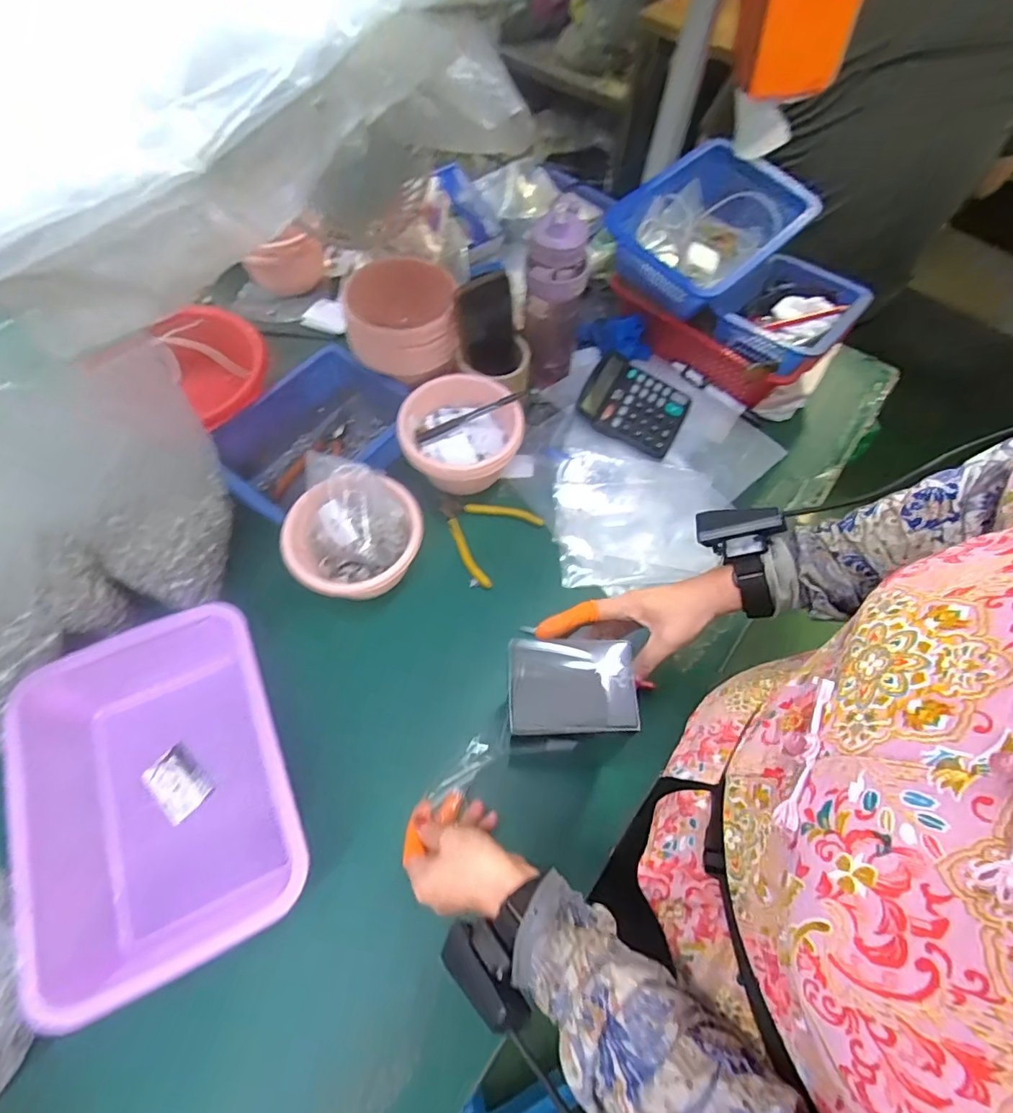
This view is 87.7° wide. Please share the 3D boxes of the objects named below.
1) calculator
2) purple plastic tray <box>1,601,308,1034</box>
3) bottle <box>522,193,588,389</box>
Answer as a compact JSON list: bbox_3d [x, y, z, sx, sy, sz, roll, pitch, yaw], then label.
[{"bbox_3d":[0.185,-0.225,0.765,0.147,0.033,0.128,29,66,11],"label":"calculator"},{"bbox_3d":[-0.331,0.223,0.514,0.227,0.087,0.306,-22,67,-13],"label":"purple plastic tray"},{"bbox_3d":[0.063,-0.342,0.716,0.071,0.261,0.059,6,64,0],"label":"bottle"}]

